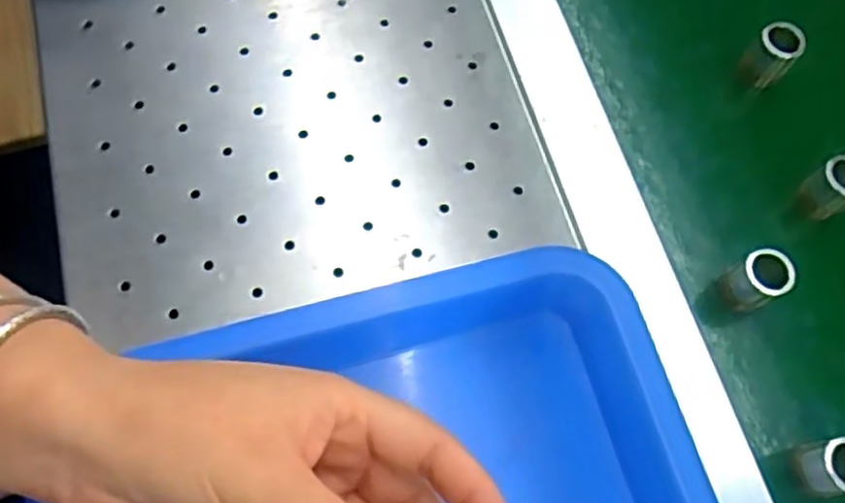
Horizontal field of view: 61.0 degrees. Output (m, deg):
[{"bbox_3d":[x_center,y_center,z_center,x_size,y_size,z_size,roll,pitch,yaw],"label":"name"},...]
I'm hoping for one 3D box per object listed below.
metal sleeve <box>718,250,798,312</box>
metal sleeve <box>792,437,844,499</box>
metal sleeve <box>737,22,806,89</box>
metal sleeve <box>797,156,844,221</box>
[{"bbox_3d":[0.161,0.015,0.345,0.022,0.031,0.022,1,68,-3],"label":"metal sleeve"},{"bbox_3d":[0.178,0.095,0.312,0.018,0.035,0.022,-11,69,-8],"label":"metal sleeve"},{"bbox_3d":[0.193,-0.107,0.401,0.022,0.043,0.021,1,68,-3],"label":"metal sleeve"},{"bbox_3d":[0.210,-0.031,0.370,0.018,0.037,0.023,-39,75,-17],"label":"metal sleeve"}]

